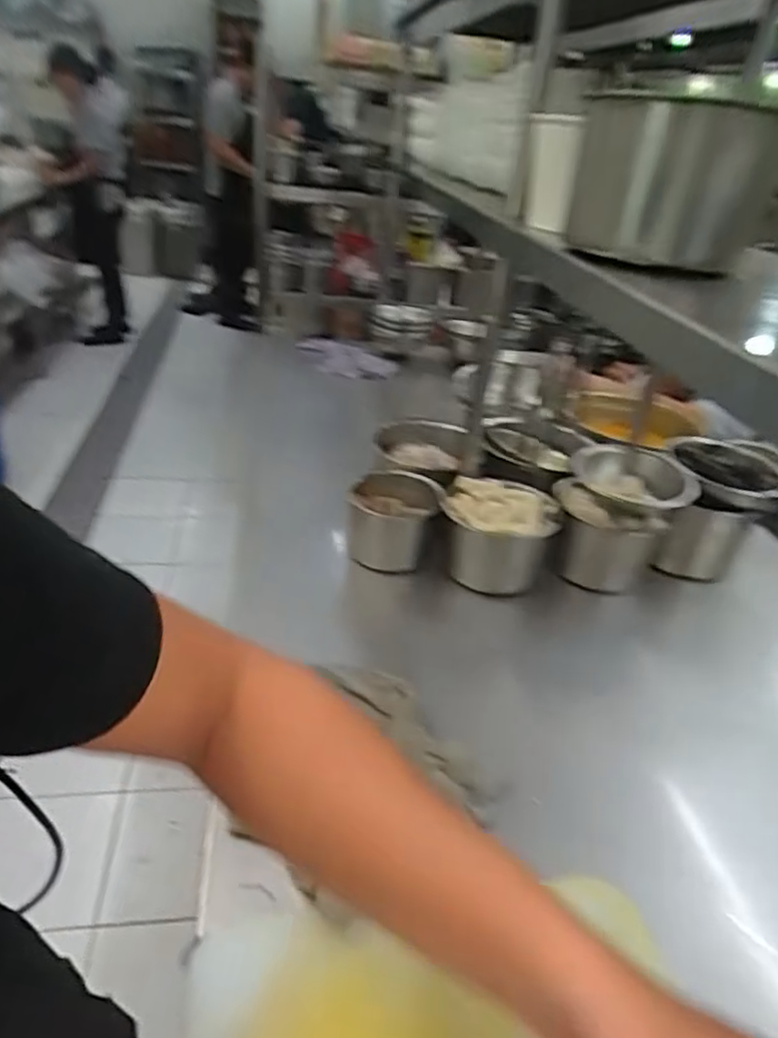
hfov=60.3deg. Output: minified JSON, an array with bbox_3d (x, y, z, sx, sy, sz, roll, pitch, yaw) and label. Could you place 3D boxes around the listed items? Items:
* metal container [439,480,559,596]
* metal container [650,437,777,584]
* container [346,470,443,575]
[{"bbox_3d":[0.148,0.025,0.935,0.149,0.113,0.131,16,32,13],"label":"metal container"},{"bbox_3d":[0.487,-0.012,1.000,0.149,0.145,0.175,15,32,12],"label":"metal container"},{"bbox_3d":[0.005,0.004,0.955,0.113,0.104,0.113,10,32,3],"label":"container"}]

